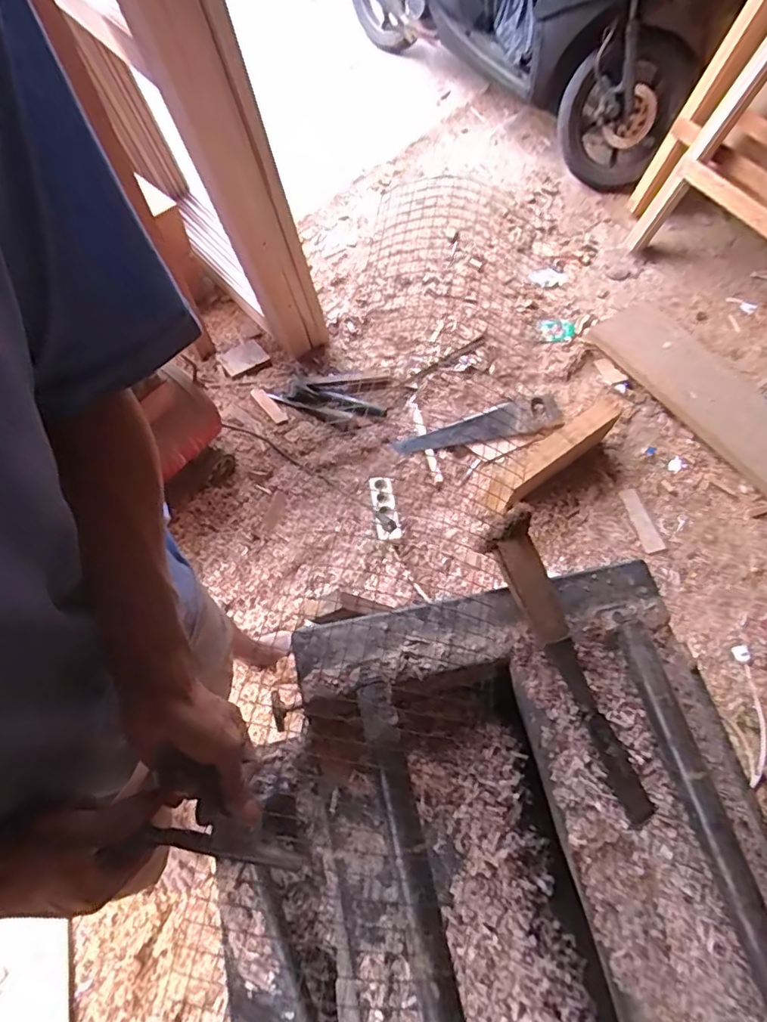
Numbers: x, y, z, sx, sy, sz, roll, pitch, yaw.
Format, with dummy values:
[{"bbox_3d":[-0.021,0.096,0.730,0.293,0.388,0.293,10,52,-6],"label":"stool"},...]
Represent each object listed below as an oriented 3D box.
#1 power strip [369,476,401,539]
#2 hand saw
[{"bbox_3d":[0.001,-0.007,1.481,0.067,0.044,0.203,-5,63,-7],"label":"power strip"},{"bbox_3d":[0.292,-0.245,1.645,0.530,0.038,0.134,-20,65,-14],"label":"hand saw"}]

